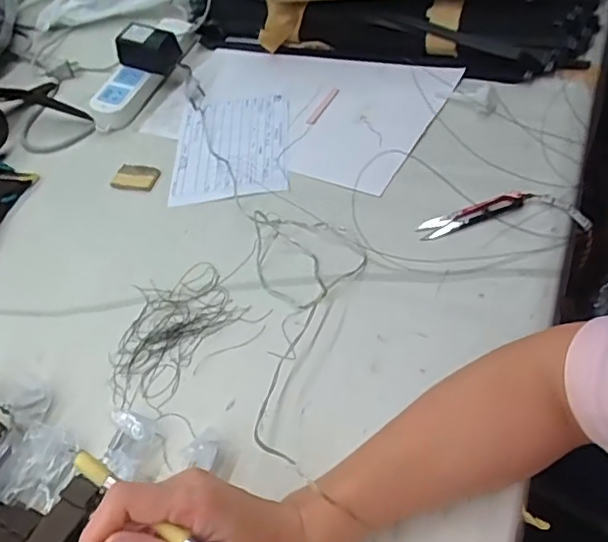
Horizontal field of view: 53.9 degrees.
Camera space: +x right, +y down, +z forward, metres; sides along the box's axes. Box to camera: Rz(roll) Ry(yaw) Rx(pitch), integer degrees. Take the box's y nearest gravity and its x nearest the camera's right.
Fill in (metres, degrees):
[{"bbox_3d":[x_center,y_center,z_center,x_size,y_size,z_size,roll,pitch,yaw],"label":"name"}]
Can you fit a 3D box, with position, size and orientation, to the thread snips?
[{"bbox_3d":[0.172,-0.059,0.600,0.114,0.014,0.025,-18,51,-5],"label":"thread snips"}]

